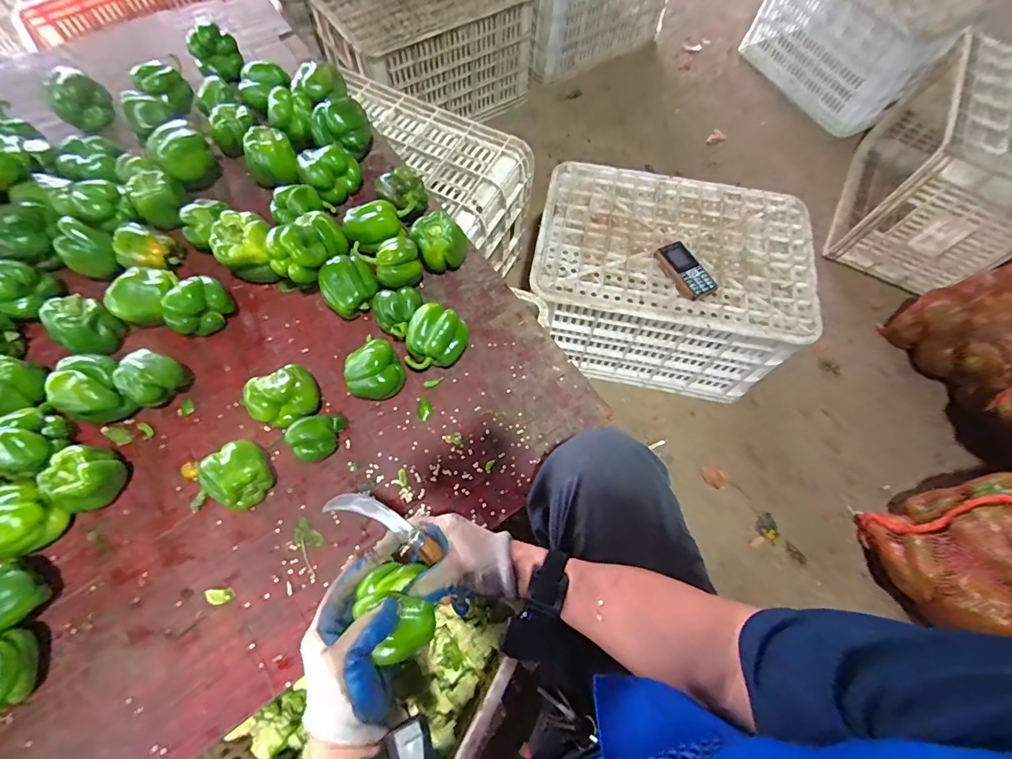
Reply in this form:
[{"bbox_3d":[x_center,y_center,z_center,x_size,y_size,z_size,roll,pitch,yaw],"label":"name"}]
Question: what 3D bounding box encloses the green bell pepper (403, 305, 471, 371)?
[{"bbox_3d":[-0.097,-0.057,0.615,0.084,0.069,0.086,2,67,-2],"label":"green bell pepper"}]

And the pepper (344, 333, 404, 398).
[{"bbox_3d":[-0.181,-0.011,0.595,0.072,0.070,0.076,1,67,-2],"label":"pepper"}]

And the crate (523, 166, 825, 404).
[{"bbox_3d":[0.310,-0.205,0.929,0.489,0.290,0.345,12,67,2],"label":"crate"}]

